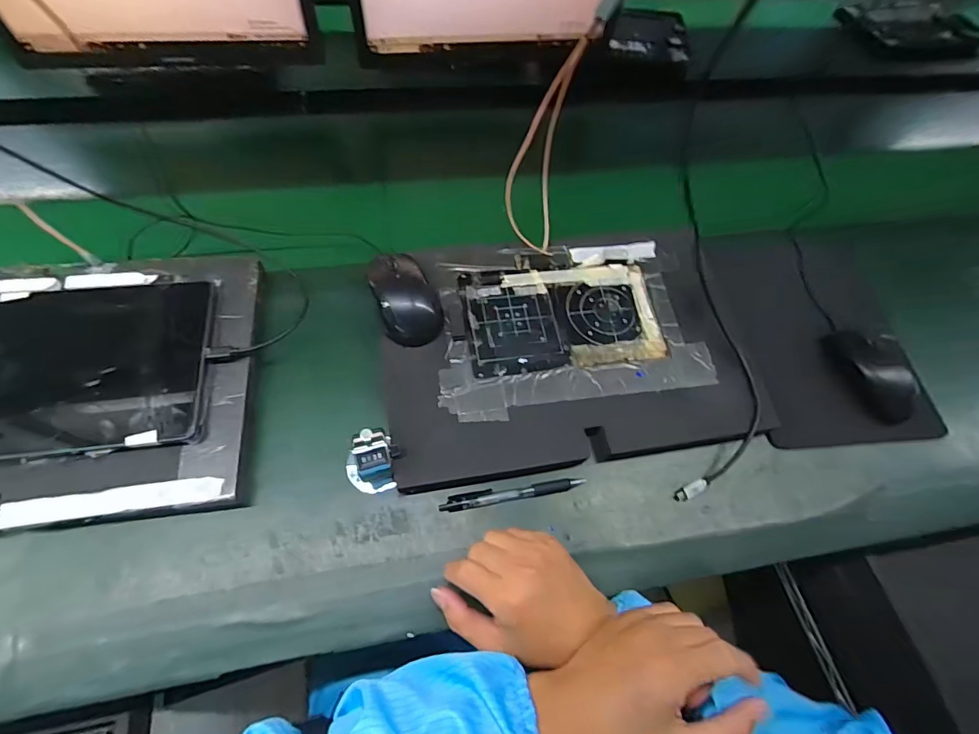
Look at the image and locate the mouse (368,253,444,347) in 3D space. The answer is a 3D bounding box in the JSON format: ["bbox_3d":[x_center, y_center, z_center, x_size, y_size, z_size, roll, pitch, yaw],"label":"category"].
[{"bbox_3d":[-0.088,-0.074,0.490,0.061,0.035,0.103,-18,66,-14],"label":"mouse"}]

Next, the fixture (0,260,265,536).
[{"bbox_3d":[-0.424,0.018,0.439,0.385,0.045,0.265,-2,63,-7],"label":"fixture"}]

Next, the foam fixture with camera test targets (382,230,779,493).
[{"bbox_3d":[0.087,-0.026,0.502,0.383,0.032,0.250,-7,64,-9],"label":"foam fixture with camera test targets"}]

